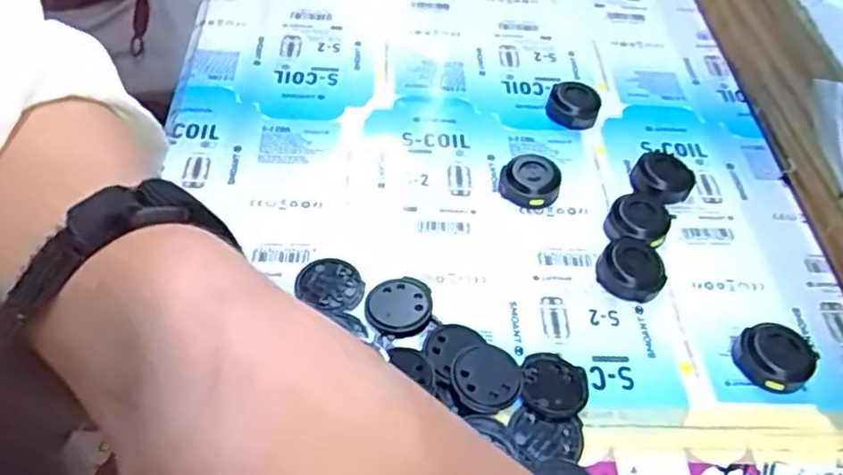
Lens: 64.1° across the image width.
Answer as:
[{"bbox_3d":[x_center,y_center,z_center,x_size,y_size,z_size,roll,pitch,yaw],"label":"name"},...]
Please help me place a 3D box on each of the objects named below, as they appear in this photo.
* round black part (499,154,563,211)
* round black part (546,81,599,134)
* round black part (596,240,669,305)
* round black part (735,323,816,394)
[{"bbox_3d":[0.058,-0.029,0.351,0.029,0.014,0.028,2,51,-3],"label":"round black part"},{"bbox_3d":[0.087,-0.075,0.386,0.028,0.017,0.028,2,51,-3],"label":"round black part"},{"bbox_3d":[0.100,0.015,0.319,0.030,0.012,0.027,33,56,20],"label":"round black part"},{"bbox_3d":[0.153,0.053,0.294,0.026,0.013,0.030,-29,59,-24],"label":"round black part"}]

